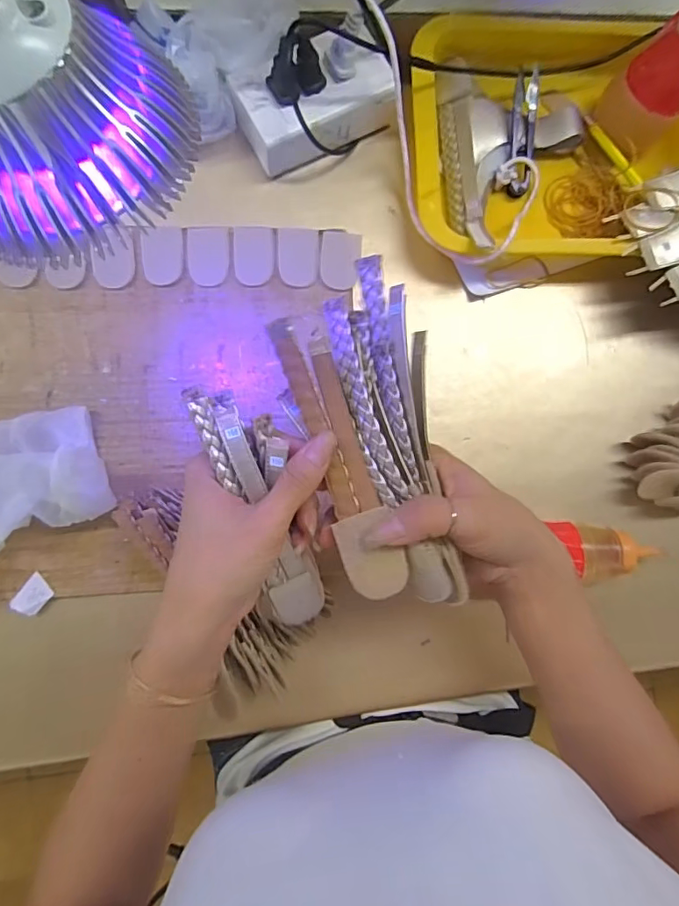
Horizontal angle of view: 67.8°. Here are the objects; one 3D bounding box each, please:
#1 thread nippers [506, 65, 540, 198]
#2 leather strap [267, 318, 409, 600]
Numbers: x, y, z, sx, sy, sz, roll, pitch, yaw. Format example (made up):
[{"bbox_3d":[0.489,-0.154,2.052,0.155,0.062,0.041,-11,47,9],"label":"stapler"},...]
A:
[{"bbox_3d":[0.157,-0.271,0.429,0.022,0.018,0.096,0,90,-4],"label":"thread nippers"},{"bbox_3d":[0.001,0.005,0.269,0.029,0.018,0.152,-19,98,-4],"label":"leather strap"}]

